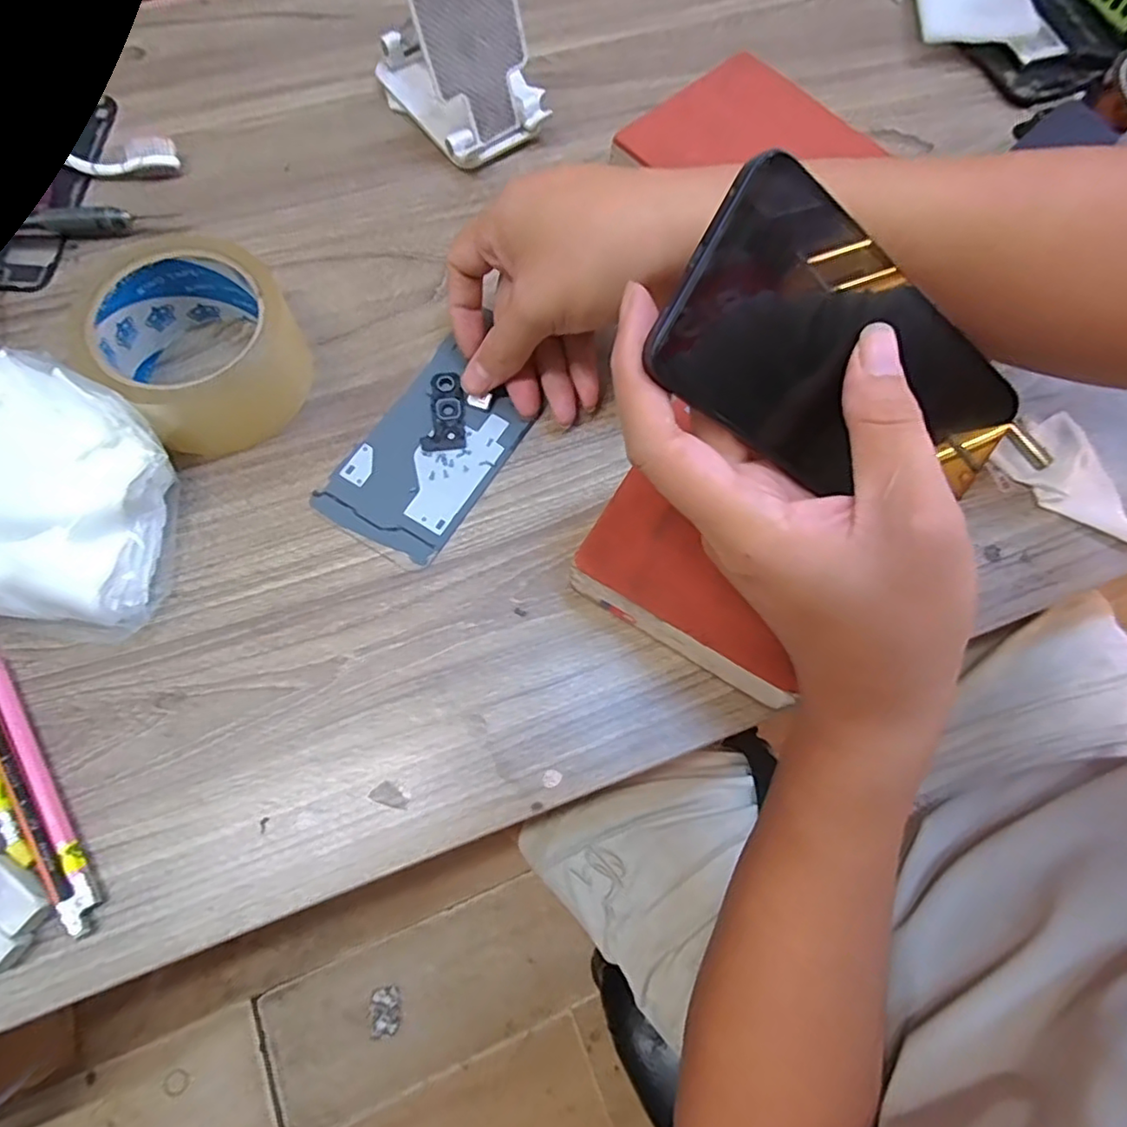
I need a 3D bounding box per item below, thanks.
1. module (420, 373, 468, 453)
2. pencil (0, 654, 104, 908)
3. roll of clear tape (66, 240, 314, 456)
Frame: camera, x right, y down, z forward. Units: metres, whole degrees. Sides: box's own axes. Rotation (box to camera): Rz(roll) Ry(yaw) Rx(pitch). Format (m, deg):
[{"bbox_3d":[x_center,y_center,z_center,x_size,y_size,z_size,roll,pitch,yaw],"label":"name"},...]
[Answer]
[{"bbox_3d":[-0.065,-0.083,0.341,0.023,0.004,0.047,-4,71,-3],"label":"module"},{"bbox_3d":[-0.229,0.091,0.272,0.009,0.006,0.126,-33,75,-12],"label":"pencil"},{"bbox_3d":[-0.186,-0.109,0.321,0.097,0.050,0.091,1,71,-1],"label":"roll of clear tape"}]

